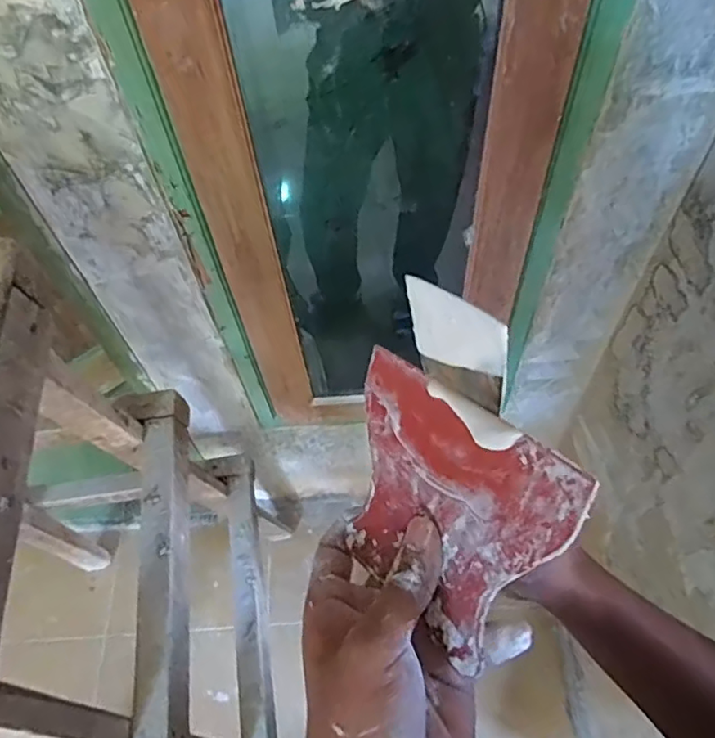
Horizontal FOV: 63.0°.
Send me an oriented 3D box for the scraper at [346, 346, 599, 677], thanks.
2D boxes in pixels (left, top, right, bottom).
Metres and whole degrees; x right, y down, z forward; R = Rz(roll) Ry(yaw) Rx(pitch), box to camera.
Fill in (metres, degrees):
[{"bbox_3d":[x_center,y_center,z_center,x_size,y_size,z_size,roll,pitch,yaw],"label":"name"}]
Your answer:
[{"bbox_3d":[0.033,0.059,0.248,0.004,0.099,0.116,-2,25,-38],"label":"scraper"}]

